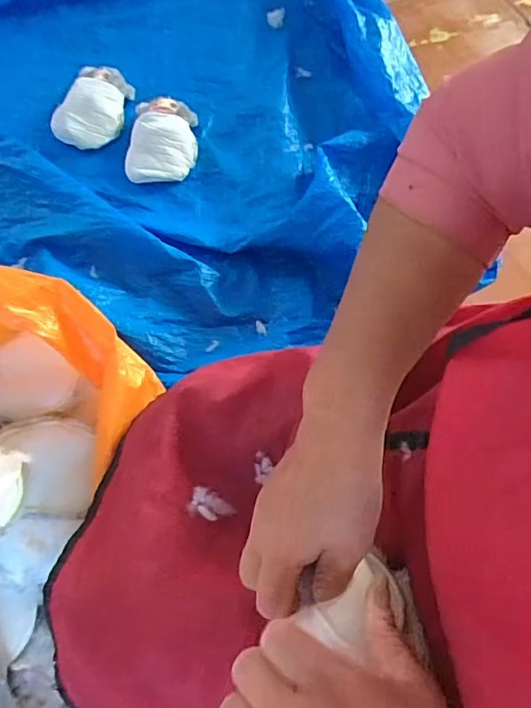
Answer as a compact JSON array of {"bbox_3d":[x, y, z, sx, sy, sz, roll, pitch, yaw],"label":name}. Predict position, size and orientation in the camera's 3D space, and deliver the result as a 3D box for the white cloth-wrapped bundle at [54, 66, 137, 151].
[{"bbox_3d":[-0.326,-0.485,1.004,0.112,0.047,0.180,22,69,8],"label":"white cloth-wrapped bundle"}]

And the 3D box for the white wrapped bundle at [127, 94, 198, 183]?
[{"bbox_3d":[-0.194,-0.411,0.995,0.125,0.055,0.176,5,68,1],"label":"white wrapped bundle"}]

